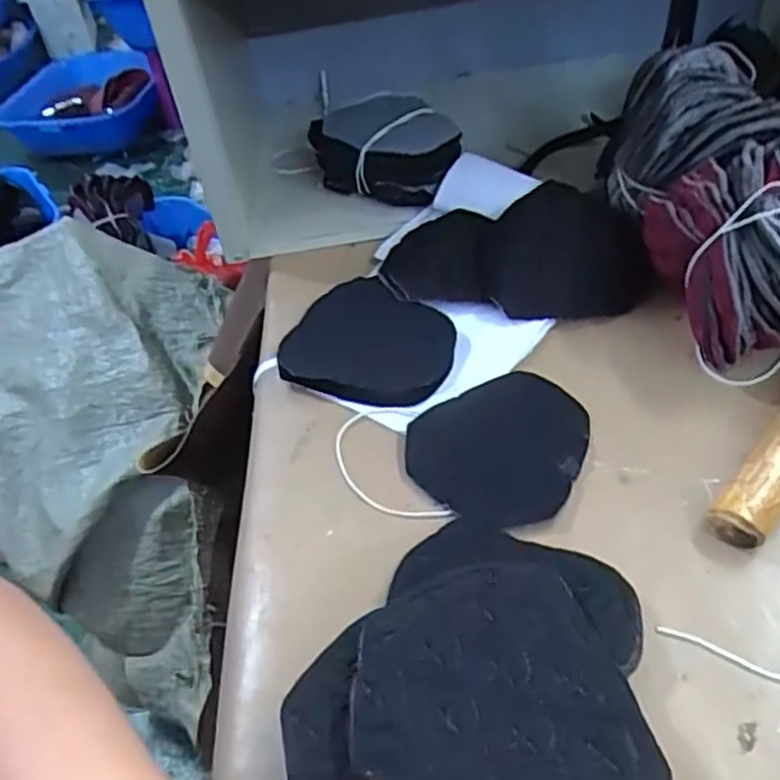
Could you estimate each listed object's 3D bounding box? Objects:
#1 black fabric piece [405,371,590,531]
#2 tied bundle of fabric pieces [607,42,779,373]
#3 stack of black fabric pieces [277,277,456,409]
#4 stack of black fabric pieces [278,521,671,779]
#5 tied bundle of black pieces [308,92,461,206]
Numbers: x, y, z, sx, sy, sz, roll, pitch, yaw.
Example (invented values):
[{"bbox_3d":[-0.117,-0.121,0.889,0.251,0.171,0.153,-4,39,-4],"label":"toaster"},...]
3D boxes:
[{"bbox_3d":[0.062,0.029,0.379,0.096,0.005,0.091,-4,44,4],"label":"black fabric piece"},{"bbox_3d":[0.198,-0.117,0.417,0.090,0.089,0.204,-11,65,-3],"label":"tied bundle of fabric pieces"},{"bbox_3d":[-0.013,-0.032,0.457,0.111,0.016,0.098,17,49,23],"label":"stack of black fabric pieces"},{"bbox_3d":[0.033,0.109,0.275,0.128,0.039,0.147,5,45,12],"label":"stack of black fabric pieces"},{"bbox_3d":[0.000,-0.196,0.579,0.124,0.063,0.071,20,50,25],"label":"tied bundle of black pieces"}]

